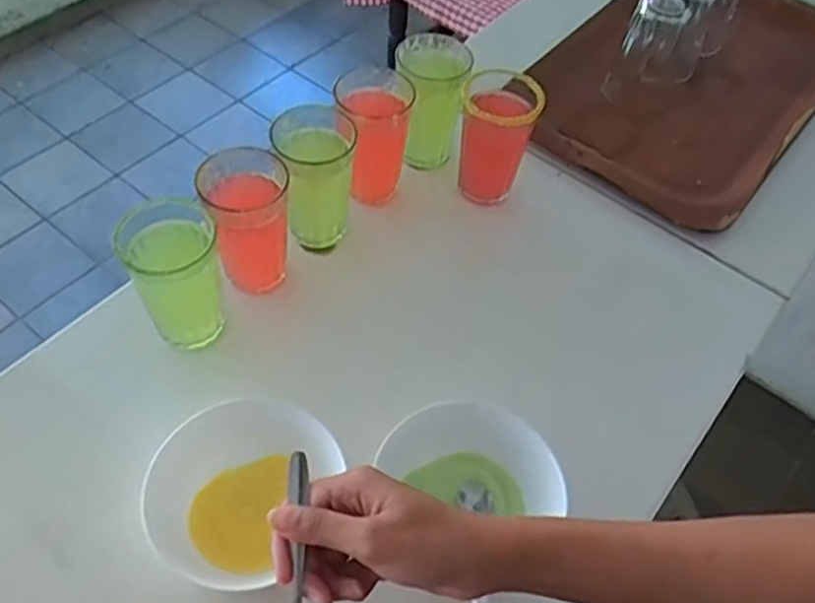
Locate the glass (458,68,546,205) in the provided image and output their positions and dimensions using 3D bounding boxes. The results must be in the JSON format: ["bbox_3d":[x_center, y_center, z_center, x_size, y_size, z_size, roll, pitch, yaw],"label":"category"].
[{"bbox_3d":[0.091,-0.170,0.772,0.077,0.126,0.084,14,54,5],"label":"glass"}]

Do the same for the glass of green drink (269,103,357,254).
[{"bbox_3d":[-0.090,-0.116,0.719,0.071,0.125,0.075,-6,55,-9],"label":"glass of green drink"}]

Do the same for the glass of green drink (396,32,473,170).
[{"bbox_3d":[0.027,-0.221,0.805,0.069,0.124,0.091,12,54,3],"label":"glass of green drink"}]

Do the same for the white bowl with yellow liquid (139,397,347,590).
[{"bbox_3d":[-0.131,0.147,0.563,0.121,0.056,0.140,25,56,12],"label":"white bowl with yellow liquid"}]

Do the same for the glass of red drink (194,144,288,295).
[{"bbox_3d":[-0.145,-0.070,0.669,0.071,0.117,0.073,-12,56,-14],"label":"glass of red drink"}]

